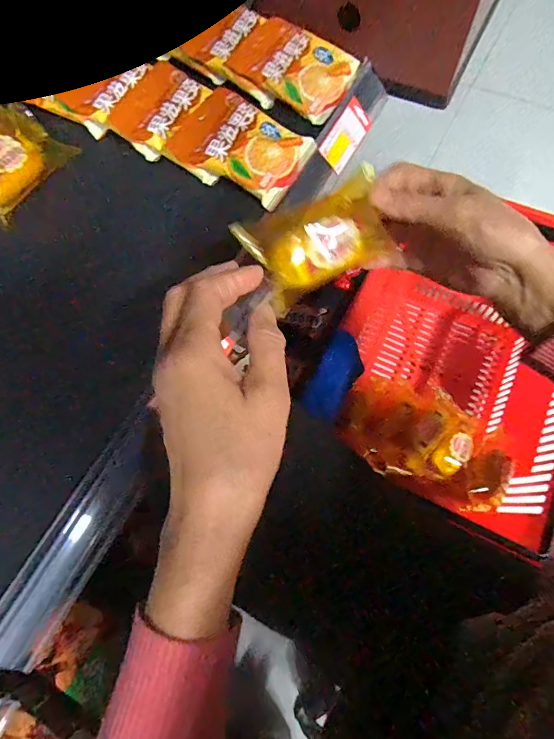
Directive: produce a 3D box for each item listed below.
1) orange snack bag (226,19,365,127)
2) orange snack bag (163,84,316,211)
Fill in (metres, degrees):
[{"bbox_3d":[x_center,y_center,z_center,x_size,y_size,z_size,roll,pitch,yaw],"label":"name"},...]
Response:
[{"bbox_3d":[0.021,-0.341,0.464,0.126,0.023,0.097,33,73,14],"label":"orange snack bag"},{"bbox_3d":[-0.036,-0.234,0.427,0.125,0.028,0.092,30,72,13],"label":"orange snack bag"}]

